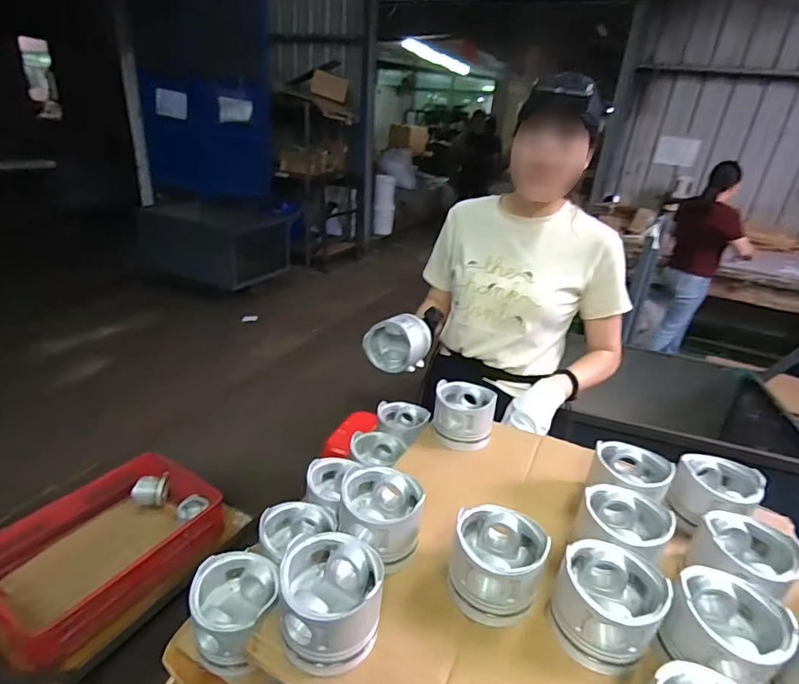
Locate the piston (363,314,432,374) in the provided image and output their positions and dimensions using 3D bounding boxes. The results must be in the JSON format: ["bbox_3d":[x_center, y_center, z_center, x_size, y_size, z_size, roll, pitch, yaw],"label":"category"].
[{"bbox_3d":[-0.003,-0.003,0.965,0.104,0.097,0.100,15,27,20],"label":"piston"}]

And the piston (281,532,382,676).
[{"bbox_3d":[-0.073,0.272,0.502,0.100,0.101,0.105,4,25,-2],"label":"piston"}]

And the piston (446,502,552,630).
[{"bbox_3d":[0.112,0.261,0.558,0.096,0.093,0.101,4,25,-2],"label":"piston"}]

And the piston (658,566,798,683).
[{"bbox_3d":[0.339,0.303,0.501,0.108,0.074,0.102,4,25,-2],"label":"piston"}]

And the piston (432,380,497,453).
[{"bbox_3d":[0.115,0.130,0.856,0.107,0.080,0.098,8,26,5],"label":"piston"}]

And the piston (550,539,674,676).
[{"bbox_3d":[0.226,0.287,0.520,0.104,0.087,0.105,22,30,32],"label":"piston"}]

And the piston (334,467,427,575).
[{"bbox_3d":[-0.026,0.233,0.612,0.104,0.097,0.101,22,30,31],"label":"piston"}]

